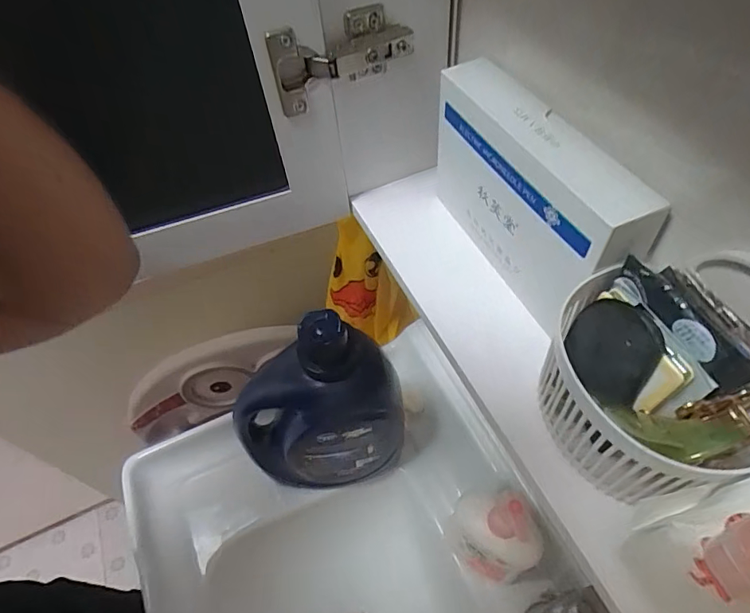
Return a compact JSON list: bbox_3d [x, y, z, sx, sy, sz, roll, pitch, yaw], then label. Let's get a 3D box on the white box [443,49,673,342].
[{"bbox_3d":[0.103,-0.078,0.342,0.050,0.117,0.186,-22,55,-11],"label":"white box"}]

